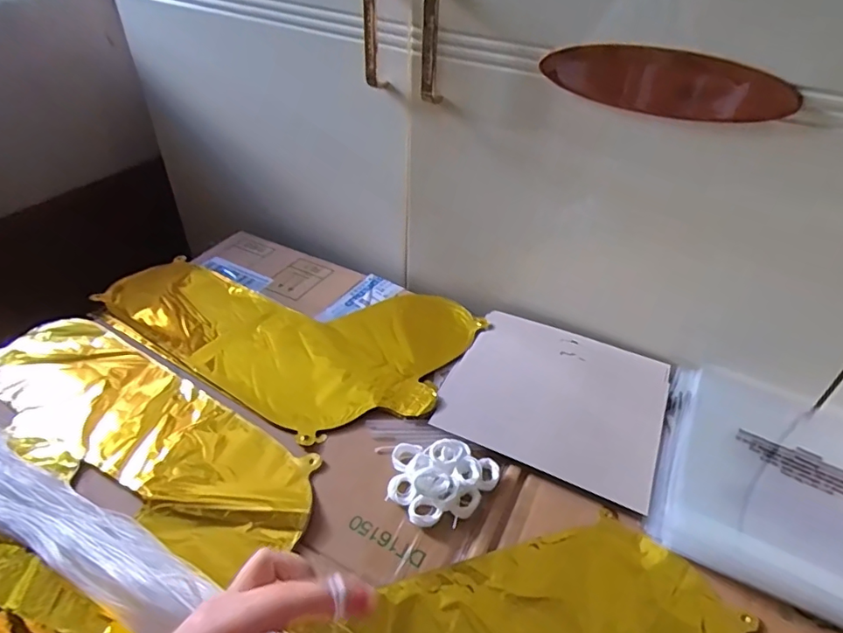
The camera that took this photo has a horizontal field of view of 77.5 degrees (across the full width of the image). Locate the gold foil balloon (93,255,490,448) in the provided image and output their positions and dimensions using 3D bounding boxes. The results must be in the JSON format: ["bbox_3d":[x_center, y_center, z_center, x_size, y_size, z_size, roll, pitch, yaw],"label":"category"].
[{"bbox_3d":[-0.144,-0.003,0.593,0.389,0.020,0.240,25,45,24],"label":"gold foil balloon"}]

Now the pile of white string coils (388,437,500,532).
[{"bbox_3d":[0.019,0.131,0.425,0.088,0.020,0.069,1,40,-2],"label":"pile of white string coils"}]

